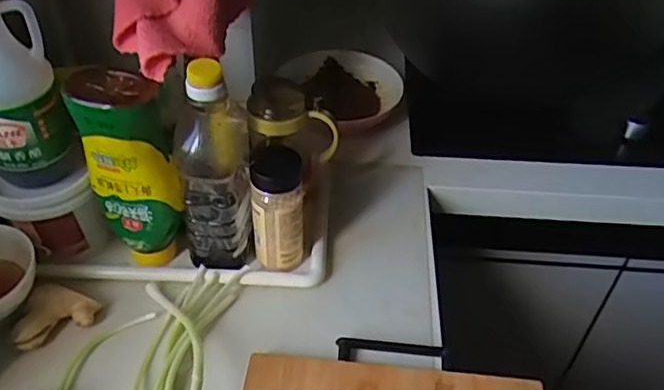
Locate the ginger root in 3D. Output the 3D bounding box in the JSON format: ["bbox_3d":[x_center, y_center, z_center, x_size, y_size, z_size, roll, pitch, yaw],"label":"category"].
[{"bbox_3d":[-0.299,0.135,0.655,0.074,0.038,0.072,10,42,9],"label":"ginger root"}]

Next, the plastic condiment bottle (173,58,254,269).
[{"bbox_3d":[-0.127,-0.022,0.661,0.076,0.257,0.064,-6,42,-9],"label":"plastic condiment bottle"}]

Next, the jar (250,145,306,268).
[{"bbox_3d":[-0.061,0.019,0.691,0.058,0.161,0.047,-3,42,-5],"label":"jar"}]

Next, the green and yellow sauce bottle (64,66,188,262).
[{"bbox_3d":[-0.214,-0.015,0.660,0.084,0.239,0.069,-14,44,-17],"label":"green and yellow sauce bottle"}]

